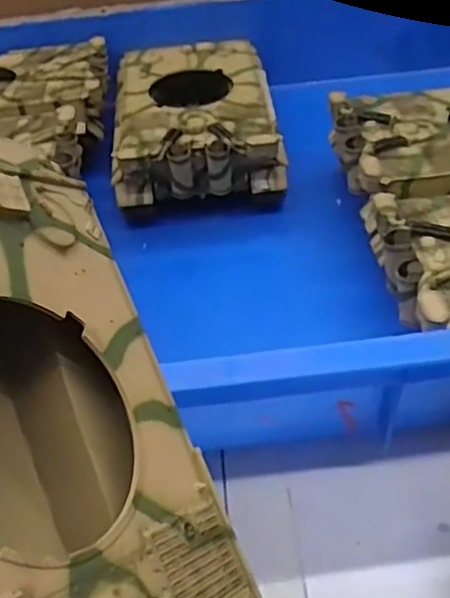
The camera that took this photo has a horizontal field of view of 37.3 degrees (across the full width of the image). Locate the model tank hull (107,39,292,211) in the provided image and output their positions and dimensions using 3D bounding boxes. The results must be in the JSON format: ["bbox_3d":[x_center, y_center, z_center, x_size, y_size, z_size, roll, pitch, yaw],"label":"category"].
[{"bbox_3d":[-0.020,-0.113,0.442,0.097,0.059,0.152,-6,44,-1],"label":"model tank hull"}]

